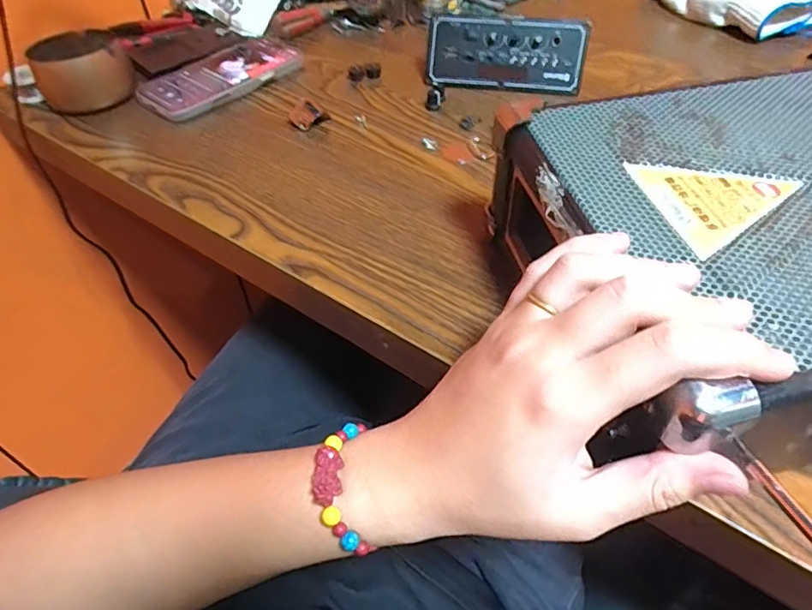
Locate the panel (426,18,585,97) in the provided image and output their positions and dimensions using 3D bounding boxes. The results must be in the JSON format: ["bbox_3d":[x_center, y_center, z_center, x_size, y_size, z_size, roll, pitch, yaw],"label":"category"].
[{"bbox_3d":[0.095,-0.239,0.511,0.147,0.062,0.017,7,27,6],"label":"panel"}]

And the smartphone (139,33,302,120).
[{"bbox_3d":[-0.183,-0.231,0.530,0.076,0.015,0.162,37,56,23],"label":"smartphone"}]

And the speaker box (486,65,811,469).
[{"bbox_3d":[0.185,-0.025,0.287,0.237,0.089,0.209,-15,52,-7],"label":"speaker box"}]

